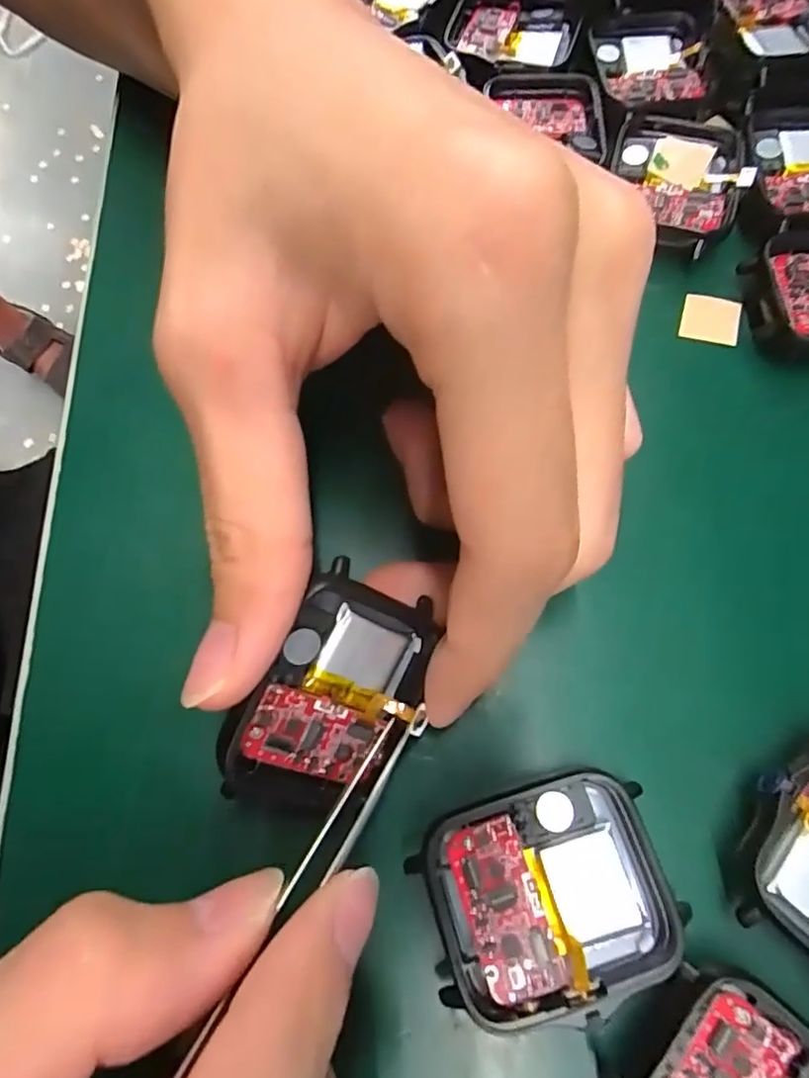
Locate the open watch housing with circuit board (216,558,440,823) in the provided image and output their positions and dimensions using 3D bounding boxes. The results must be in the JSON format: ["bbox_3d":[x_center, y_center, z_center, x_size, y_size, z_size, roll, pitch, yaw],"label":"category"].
[{"bbox_3d":[-0.013,0.033,0.111,0.034,0.011,0.047,35,81,-29],"label":"open watch housing with circuit board"}]

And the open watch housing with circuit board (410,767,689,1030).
[{"bbox_3d":[0.027,0.069,0.109,0.045,0.007,0.038,-19,72,-6],"label":"open watch housing with circuit board"}]

